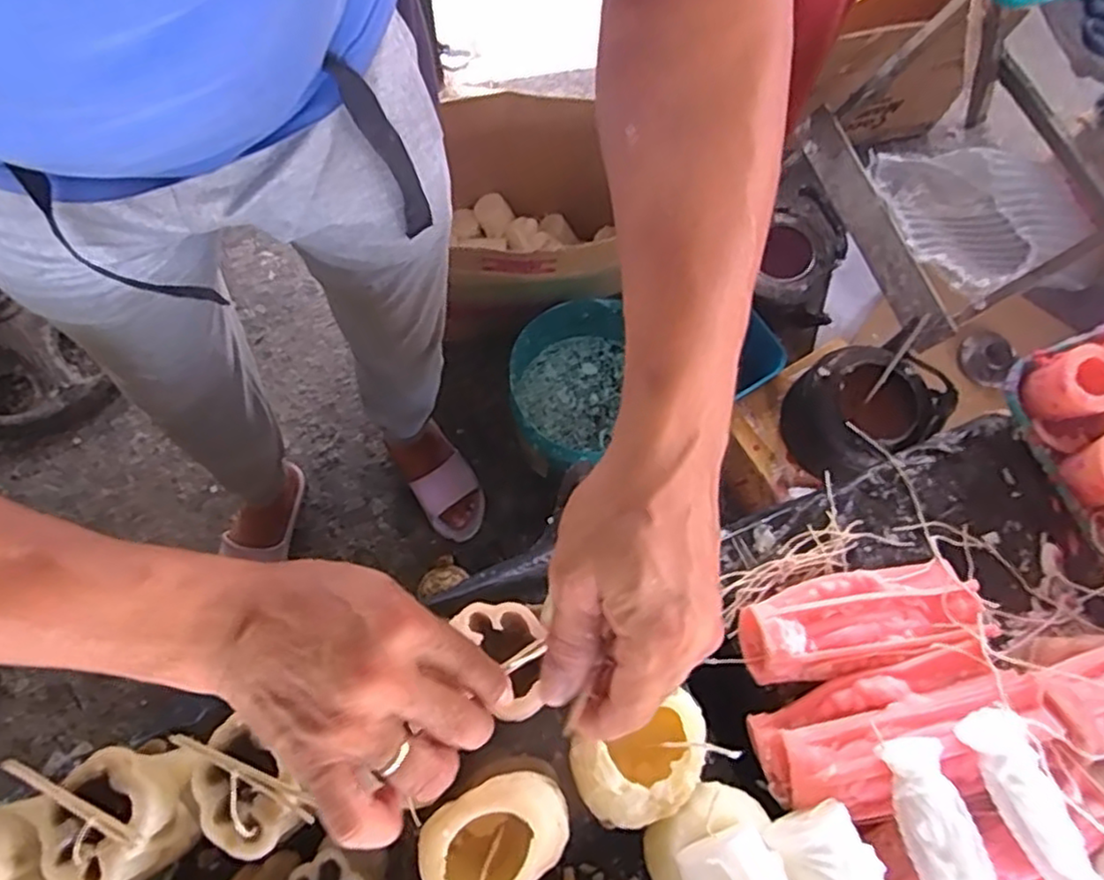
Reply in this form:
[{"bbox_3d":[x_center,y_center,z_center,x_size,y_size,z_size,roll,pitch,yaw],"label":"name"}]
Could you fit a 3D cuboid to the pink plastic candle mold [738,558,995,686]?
[{"bbox_3d":[0.206,0.120,0.462,0.163,0.037,0.061,-13,74,-6],"label":"pink plastic candle mold"}]

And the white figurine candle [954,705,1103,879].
[{"bbox_3d":[0.264,0.204,0.383,0.032,0.033,0.100,-21,75,-8],"label":"white figurine candle"}]

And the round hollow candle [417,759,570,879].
[{"bbox_3d":[-0.033,0.222,0.385,0.083,0.068,0.057,-30,76,-11],"label":"round hollow candle"}]

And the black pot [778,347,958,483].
[{"bbox_3d":[0.479,-0.055,1.051,0.210,0.155,0.173,-24,75,-9],"label":"black pot"}]

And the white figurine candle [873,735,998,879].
[{"bbox_3d":[0.212,0.216,0.378,0.036,0.031,0.102,-19,74,-8],"label":"white figurine candle"}]

